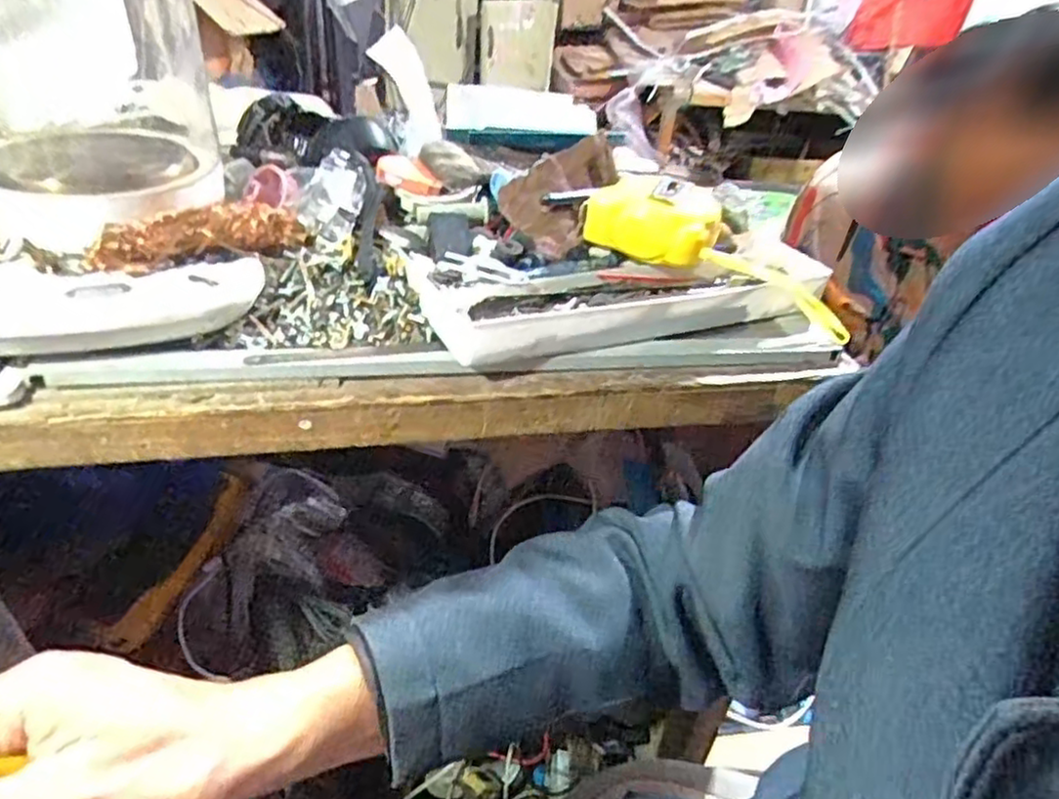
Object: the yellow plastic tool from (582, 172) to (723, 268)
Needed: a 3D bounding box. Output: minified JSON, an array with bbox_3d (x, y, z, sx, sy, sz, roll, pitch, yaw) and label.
[{"bbox_3d":[0.079,-0.112,0.471,0.085,0.044,0.040,21,39,17],"label":"yellow plastic tool"}]

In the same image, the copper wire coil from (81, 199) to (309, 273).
[{"bbox_3d":[-0.192,-0.098,0.417,0.118,0.024,0.027,-21,45,-33],"label":"copper wire coil"}]

